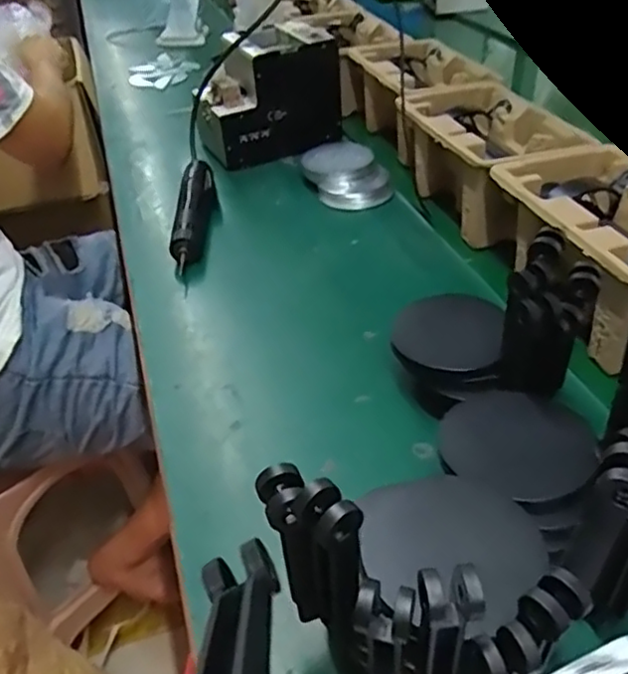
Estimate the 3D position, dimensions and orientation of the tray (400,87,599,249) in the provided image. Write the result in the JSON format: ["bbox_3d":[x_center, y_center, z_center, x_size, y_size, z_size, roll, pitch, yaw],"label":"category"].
[{"bbox_3d":[0.204,-0.207,0.767,0.156,0.103,0.245,-11,40,-12],"label":"tray"}]

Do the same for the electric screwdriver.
[{"bbox_3d":[-0.143,-0.150,0.781,0.037,0.035,0.220,-2,39,-1],"label":"electric screwdriver"}]

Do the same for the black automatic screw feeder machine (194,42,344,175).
[{"bbox_3d":[-0.056,-0.325,0.903,0.199,0.139,0.097,-18,42,-20],"label":"black automatic screw feeder machine"}]

